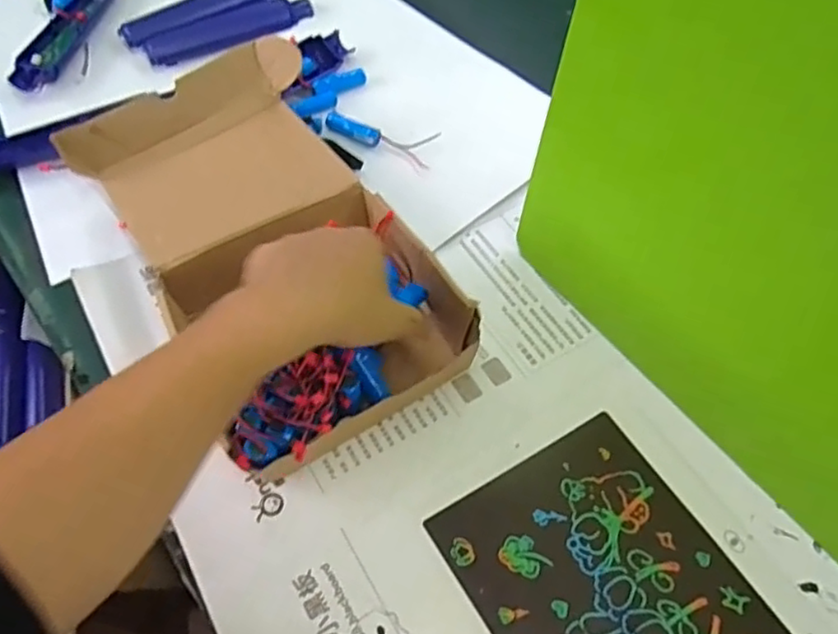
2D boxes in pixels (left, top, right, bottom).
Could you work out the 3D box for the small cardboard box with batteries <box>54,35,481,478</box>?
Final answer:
[{"bbox_3d":[-0.109,-0.058,0.472,0.175,0.068,0.316,-30,62,-16],"label":"small cardboard box with batteries"}]

